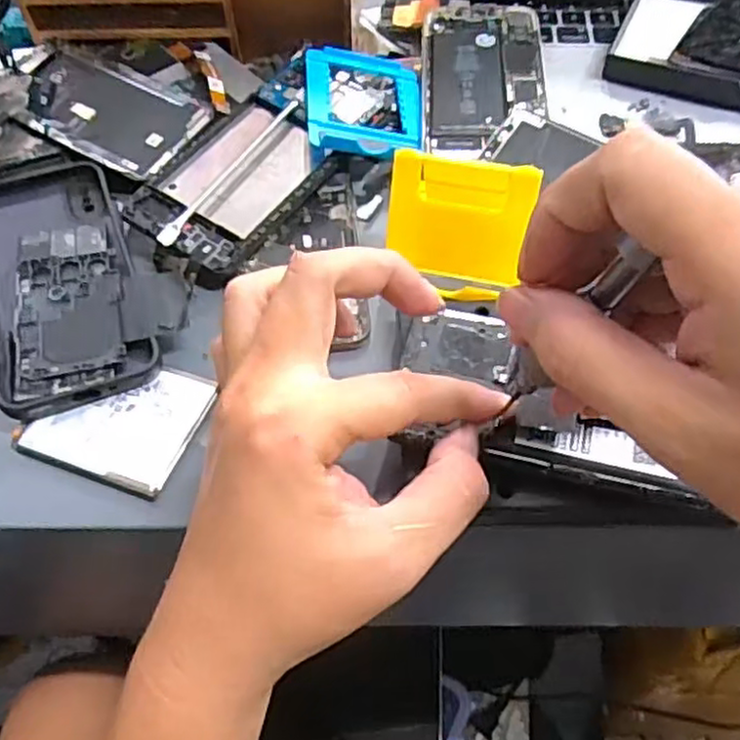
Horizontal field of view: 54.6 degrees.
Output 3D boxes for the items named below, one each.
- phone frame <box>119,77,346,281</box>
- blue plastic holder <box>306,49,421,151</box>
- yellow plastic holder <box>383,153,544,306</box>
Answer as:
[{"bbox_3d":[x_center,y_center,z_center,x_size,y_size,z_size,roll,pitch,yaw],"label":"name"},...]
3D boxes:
[{"bbox_3d":[-0.071,-0.107,0.398,0.073,0.012,0.134,26,59,20],"label":"phone frame"},{"bbox_3d":[-0.003,-0.158,0.424,0.069,0.007,0.087,7,56,-14],"label":"blue plastic holder"},{"bbox_3d":[0.043,-0.071,0.360,0.069,0.068,0.004,7,22,1],"label":"yellow plastic holder"}]

